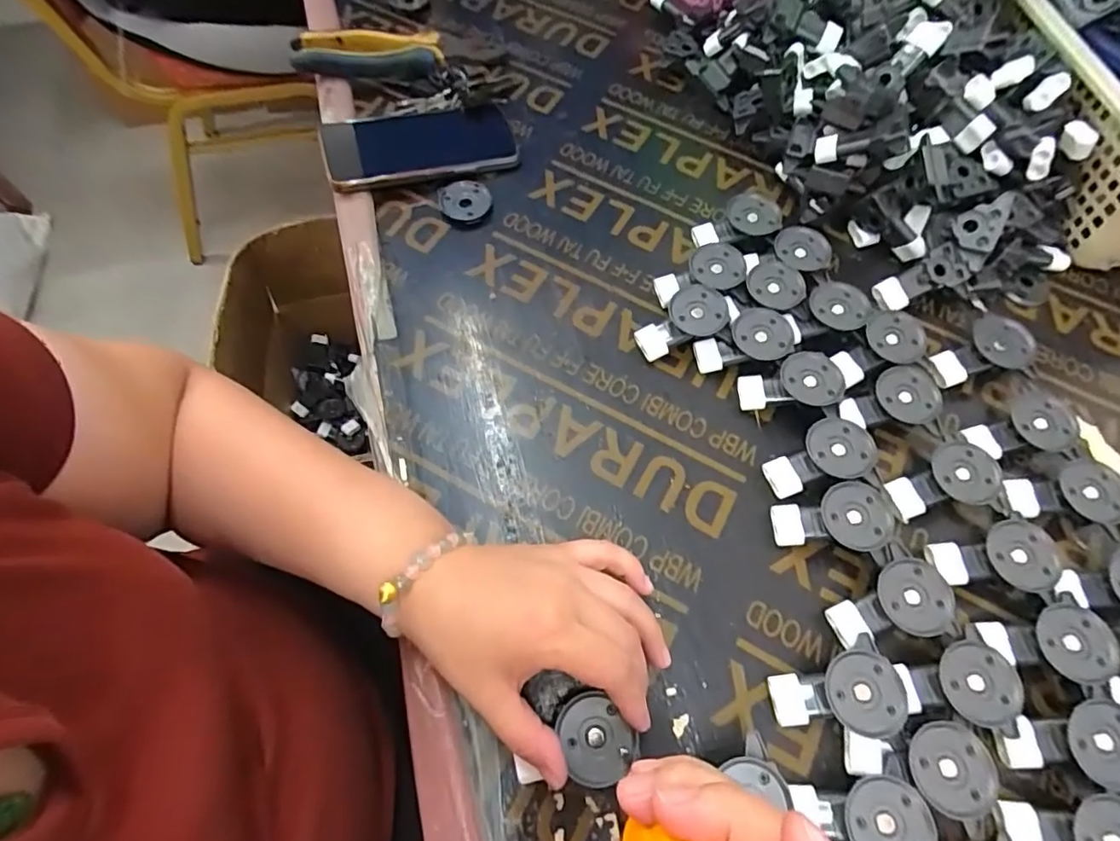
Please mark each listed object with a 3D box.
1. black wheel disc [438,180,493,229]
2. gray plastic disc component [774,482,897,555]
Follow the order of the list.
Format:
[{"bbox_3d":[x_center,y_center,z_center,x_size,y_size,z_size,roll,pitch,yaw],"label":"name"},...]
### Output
[{"bbox_3d":[-0.079,-0.182,0.466,0.041,0.010,0.047,-14,66,-9],"label":"black wheel disc"},{"bbox_3d":[0.174,0.067,0.357,0.067,0.029,0.041,-7,65,-6],"label":"gray plastic disc component"}]

